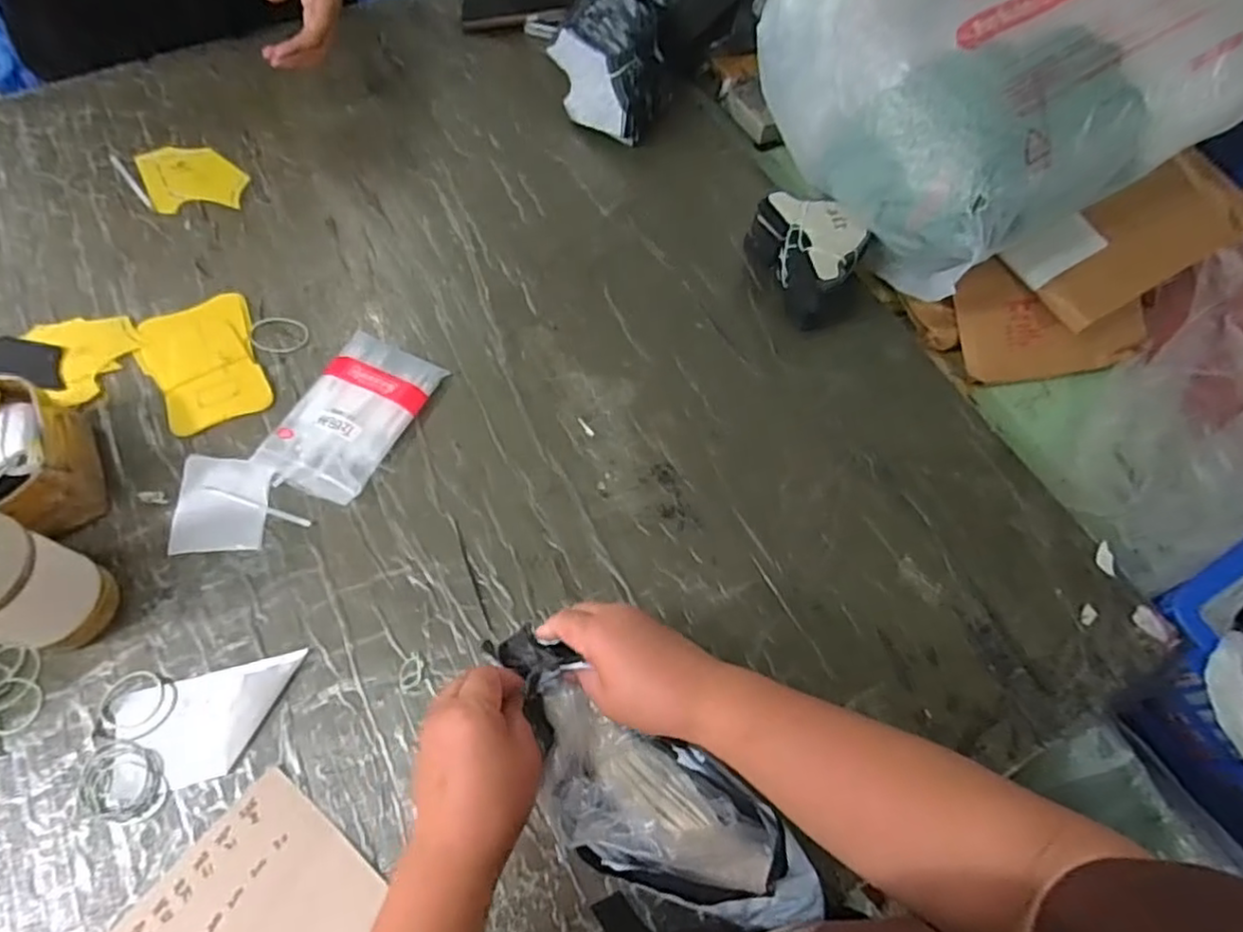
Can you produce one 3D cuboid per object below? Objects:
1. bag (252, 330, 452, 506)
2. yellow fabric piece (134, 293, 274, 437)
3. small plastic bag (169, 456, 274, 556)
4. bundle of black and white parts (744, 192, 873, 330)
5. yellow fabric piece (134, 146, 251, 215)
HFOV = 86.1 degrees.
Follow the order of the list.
[{"bbox_3d":[-0.275,-0.054,0.677,0.114,0.021,0.178,26,66,9],"label":"bag"},{"bbox_3d":[-0.442,-0.110,0.702,0.109,0.004,0.155,-23,68,-13],"label":"yellow fabric piece"},{"bbox_3d":[-0.385,0.035,0.641,0.083,0.005,0.097,-3,65,-4],"label":"small plastic bag"},{"bbox_3d":[0.208,-0.233,0.739,0.082,0.099,0.147,-21,68,-12],"label":"bundle of black and white parts"},{"bbox_3d":[-0.523,-0.354,0.813,0.112,0.004,0.124,-22,68,-13],"label":"yellow fabric piece"}]

